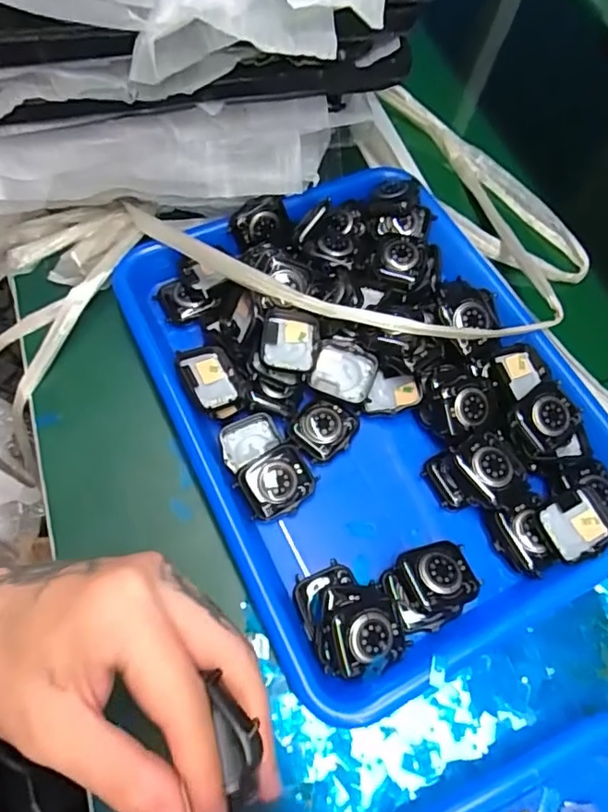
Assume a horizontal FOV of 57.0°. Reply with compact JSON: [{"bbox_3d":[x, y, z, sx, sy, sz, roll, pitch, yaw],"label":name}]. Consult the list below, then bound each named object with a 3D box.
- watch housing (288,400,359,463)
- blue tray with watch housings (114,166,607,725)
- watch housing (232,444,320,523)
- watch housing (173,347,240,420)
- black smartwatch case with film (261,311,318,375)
[{"bbox_3d":[0.013,0.015,0.367,0.036,0.013,0.042,41,68,16],"label":"watch housing"},{"bbox_3d":[0.042,-0.010,0.366,0.242,0.043,0.327,-23,67,-14],"label":"blue tray with watch housings"},{"bbox_3d":[-0.016,0.046,0.340,0.044,0.010,0.034,-28,69,-16],"label":"watch housing"},{"bbox_3d":[-0.060,-0.016,0.362,0.033,0.016,0.047,-23,67,-14],"label":"watch housing"},{"bbox_3d":[-0.009,-0.040,0.363,0.037,0.009,0.043,5,66,-14],"label":"black smartwatch case with film"}]

